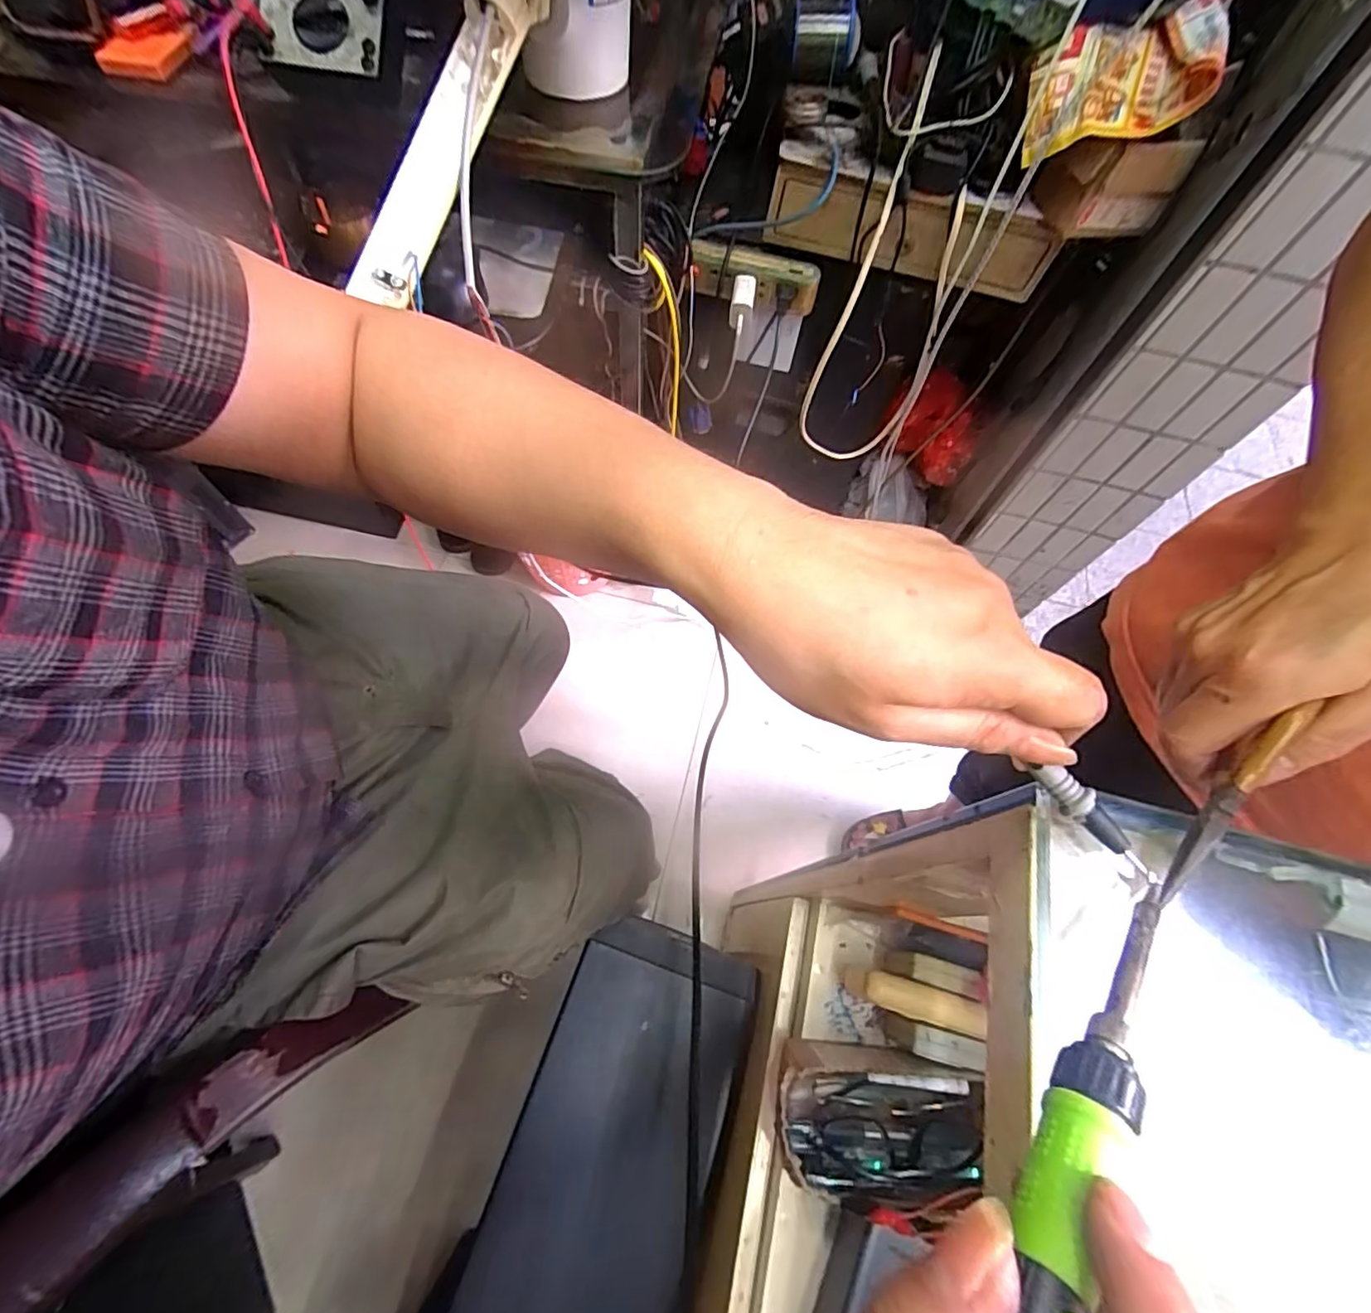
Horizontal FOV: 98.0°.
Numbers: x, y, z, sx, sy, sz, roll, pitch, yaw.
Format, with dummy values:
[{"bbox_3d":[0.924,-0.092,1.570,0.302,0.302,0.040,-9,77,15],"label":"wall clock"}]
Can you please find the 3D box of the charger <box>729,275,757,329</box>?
[{"bbox_3d":[0.073,-0.449,0.755,0.028,0.047,0.044,9,65,1],"label":"charger"}]

